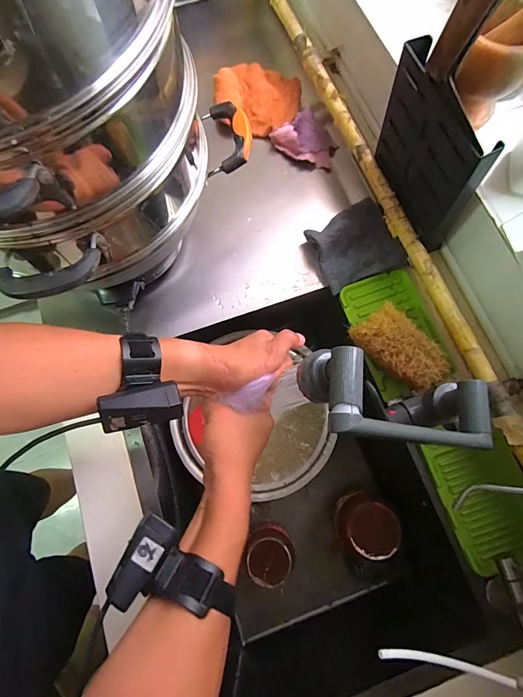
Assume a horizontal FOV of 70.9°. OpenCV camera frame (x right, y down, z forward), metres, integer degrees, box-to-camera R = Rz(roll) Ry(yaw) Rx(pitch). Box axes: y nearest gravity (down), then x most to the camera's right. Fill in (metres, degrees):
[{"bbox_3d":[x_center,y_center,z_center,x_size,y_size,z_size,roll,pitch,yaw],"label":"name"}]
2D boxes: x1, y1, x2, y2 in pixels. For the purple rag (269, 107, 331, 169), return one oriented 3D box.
[{"bbox_3d":[0.077,-0.355,0.646,0.077,0.044,0.103,-31,76,-7],"label":"purple rag"}]

